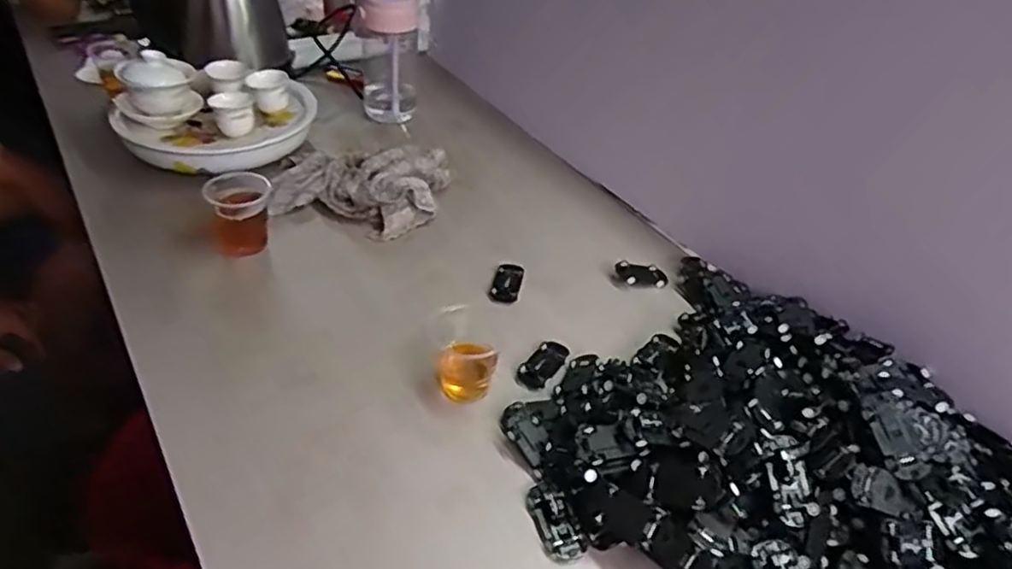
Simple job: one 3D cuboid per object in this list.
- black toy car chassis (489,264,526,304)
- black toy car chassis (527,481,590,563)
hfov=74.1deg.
[{"bbox_3d":[0.002,-0.003,0.743,0.034,0.012,0.061,10,40,5],"label":"black toy car chassis"},{"bbox_3d":[0.039,0.182,0.524,0.033,0.013,0.067,-10,42,-18],"label":"black toy car chassis"}]

